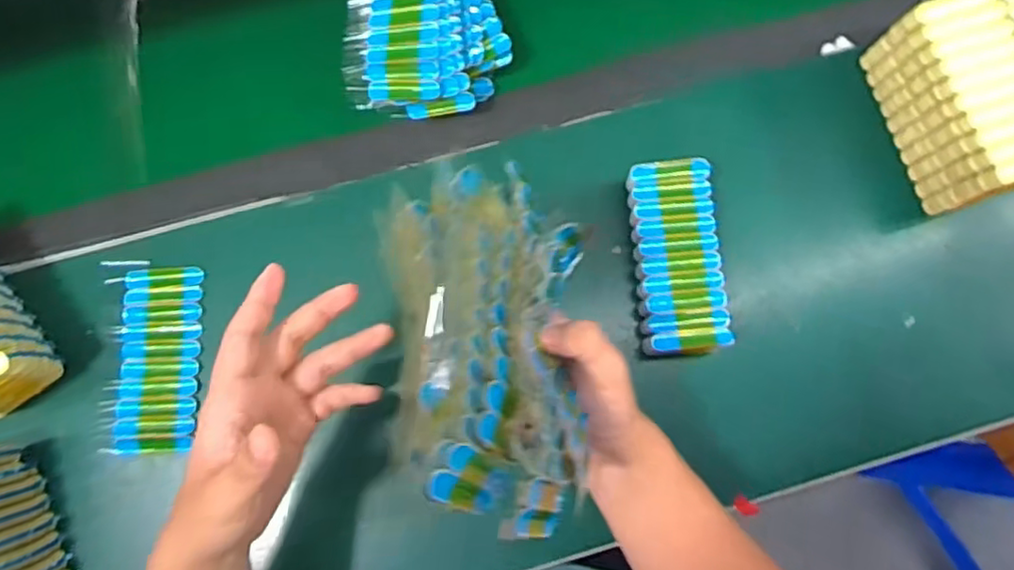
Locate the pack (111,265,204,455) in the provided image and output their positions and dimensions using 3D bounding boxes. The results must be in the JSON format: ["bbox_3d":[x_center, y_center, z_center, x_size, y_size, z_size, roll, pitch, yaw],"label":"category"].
[{"bbox_3d":[-0.287,0.061,0.543,0.063,0.022,0.149,0,78,0],"label":"pack"}]

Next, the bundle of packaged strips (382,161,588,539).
[{"bbox_3d":[-0.010,0.033,0.372,0.102,0.065,0.203,-8,75,-2],"label":"bundle of packaged strips"}]

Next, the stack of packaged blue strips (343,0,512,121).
[{"bbox_3d":[-0.071,-0.237,0.572,0.135,0.076,0.180,-1,78,-1],"label":"stack of packaged blue strips"}]

